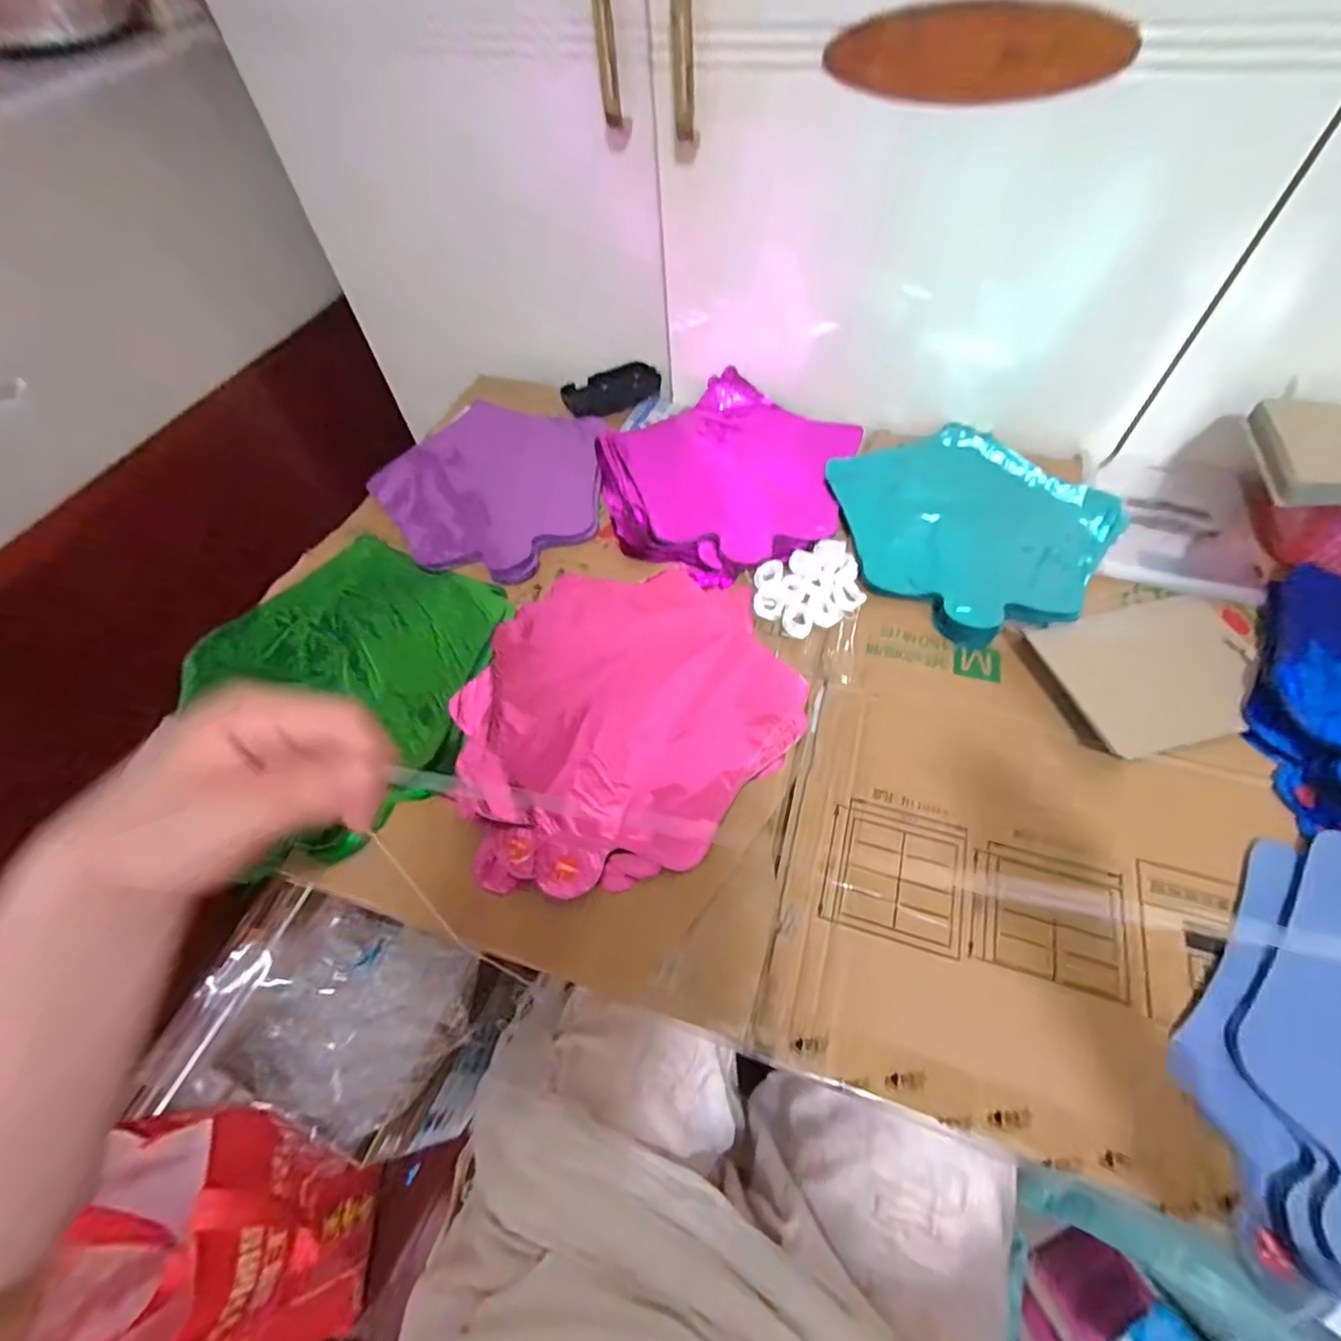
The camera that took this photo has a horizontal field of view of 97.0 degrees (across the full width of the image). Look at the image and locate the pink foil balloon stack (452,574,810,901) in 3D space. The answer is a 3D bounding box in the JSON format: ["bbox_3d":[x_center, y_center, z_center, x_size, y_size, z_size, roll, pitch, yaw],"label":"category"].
[{"bbox_3d":[-0.033,0.021,0.434,0.238,0.013,0.244,-16,58,-7],"label":"pink foil balloon stack"}]

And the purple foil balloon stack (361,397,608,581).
[{"bbox_3d":[-0.174,-0.184,0.577,0.228,0.009,0.221,15,59,12],"label":"purple foil balloon stack"}]

